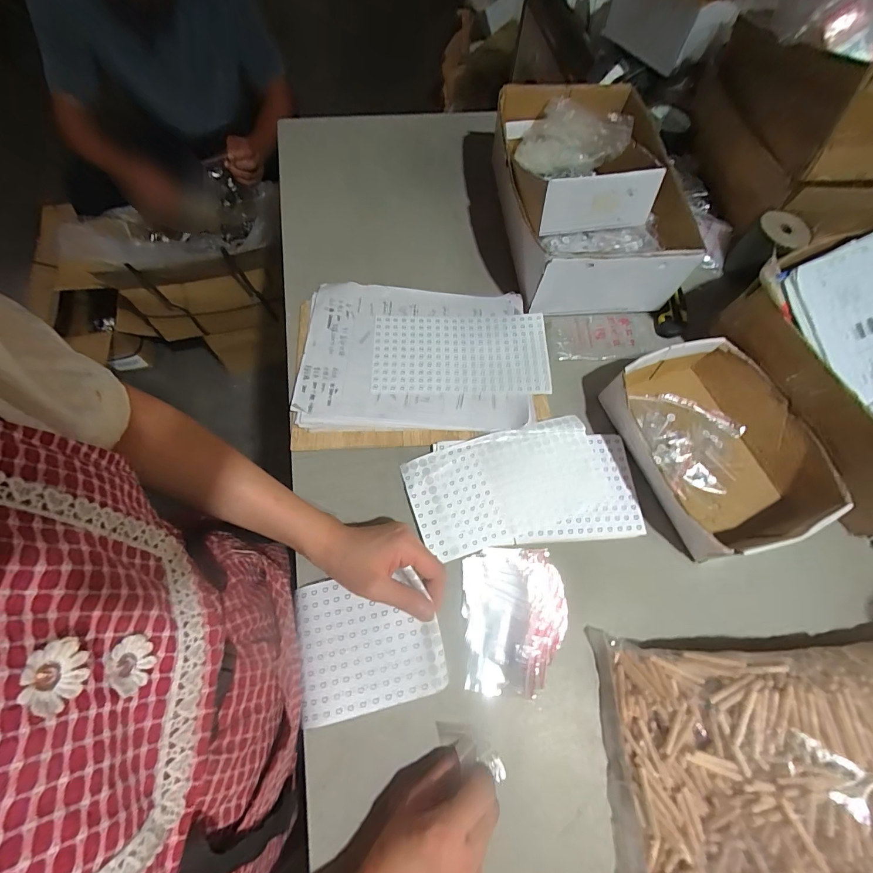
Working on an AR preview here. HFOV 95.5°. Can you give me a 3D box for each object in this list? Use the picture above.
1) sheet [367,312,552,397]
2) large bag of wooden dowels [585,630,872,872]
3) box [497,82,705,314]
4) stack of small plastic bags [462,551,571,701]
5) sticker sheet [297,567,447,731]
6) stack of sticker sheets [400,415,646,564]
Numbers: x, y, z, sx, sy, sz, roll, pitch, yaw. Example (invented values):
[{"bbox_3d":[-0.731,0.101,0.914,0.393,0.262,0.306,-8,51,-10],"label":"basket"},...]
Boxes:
[{"bbox_3d":[0.032,-0.112,0.532,0.230,0.010,0.122,0,70,0],"label":"sheet"},{"bbox_3d":[0.329,0.313,0.334,0.330,0.095,0.255,2,69,-2],"label":"large bag of wooden dowels"},{"bbox_3d":[0.210,-0.360,0.565,0.218,0.124,0.356,-7,69,-6],"label":"box"},{"bbox_3d":[0.082,0.190,0.413,0.105,0.010,0.138,2,69,-2],"label":"stack of small plastic bags"},{"bbox_3d":[-0.067,0.197,0.383,0.136,0.041,0.119,-10,70,-7],"label":"sticker sheet"},{"bbox_3d":[0.102,0.060,0.463,0.262,0.013,0.139,-10,70,-7],"label":"stack of sticker sheets"}]

